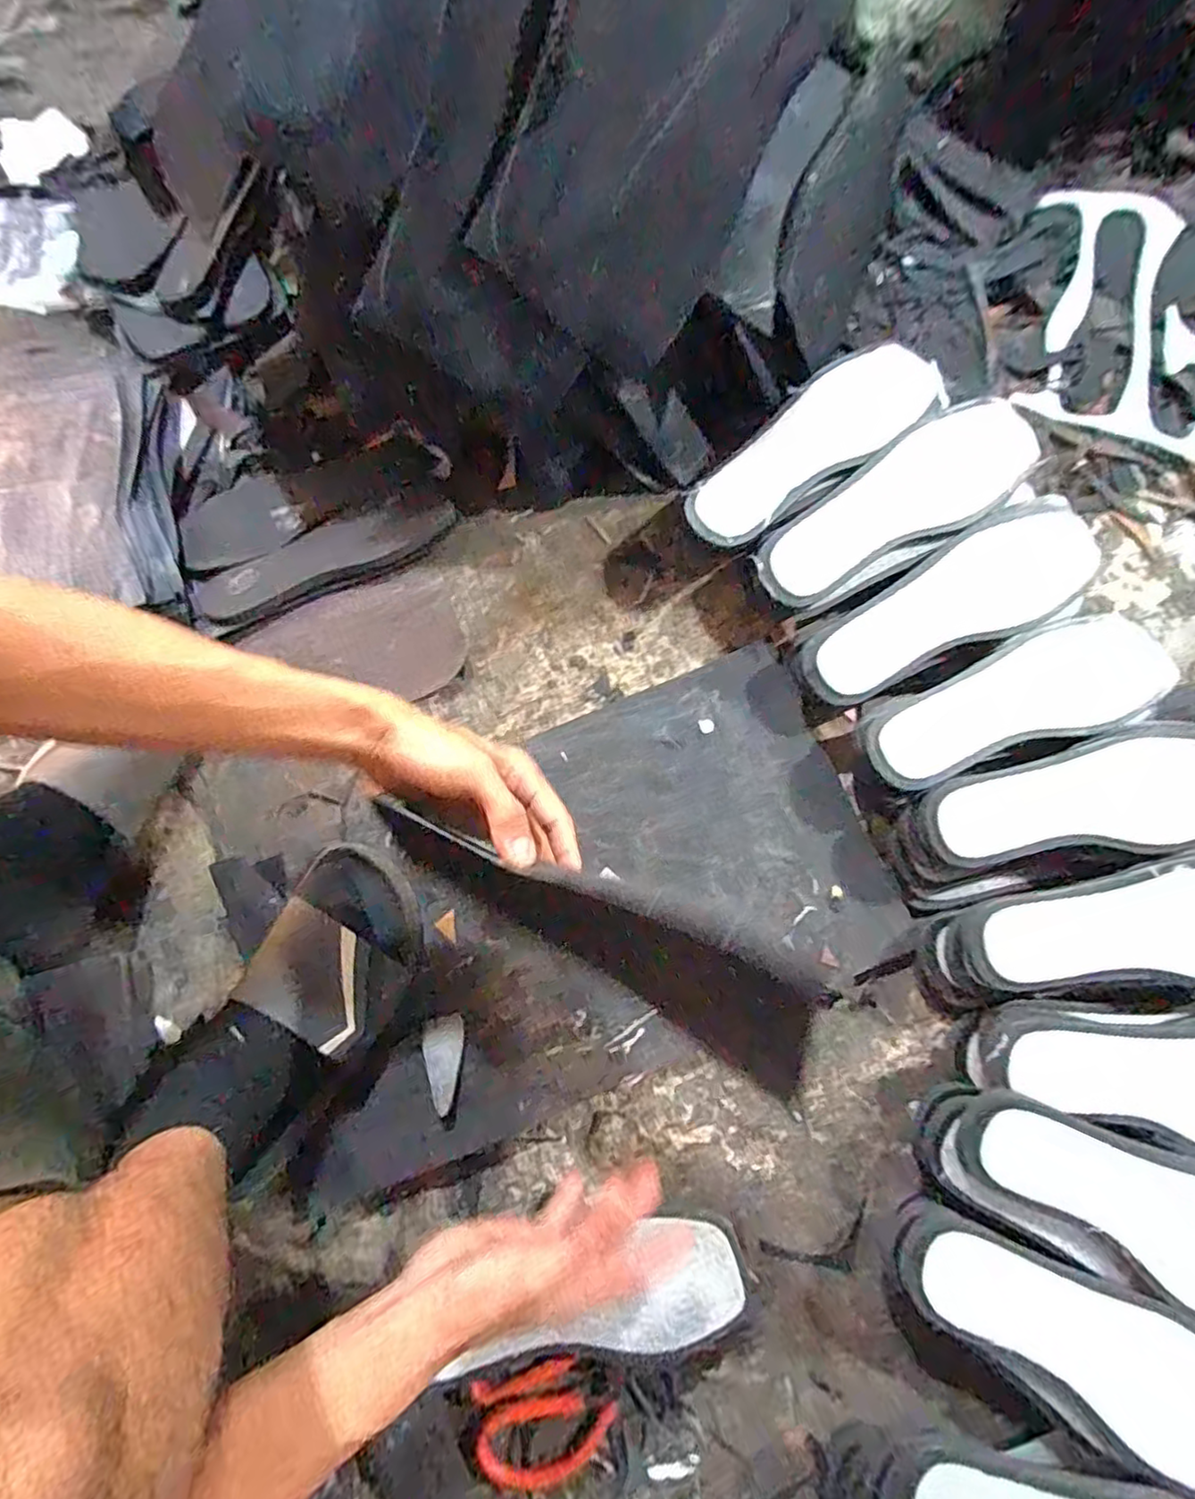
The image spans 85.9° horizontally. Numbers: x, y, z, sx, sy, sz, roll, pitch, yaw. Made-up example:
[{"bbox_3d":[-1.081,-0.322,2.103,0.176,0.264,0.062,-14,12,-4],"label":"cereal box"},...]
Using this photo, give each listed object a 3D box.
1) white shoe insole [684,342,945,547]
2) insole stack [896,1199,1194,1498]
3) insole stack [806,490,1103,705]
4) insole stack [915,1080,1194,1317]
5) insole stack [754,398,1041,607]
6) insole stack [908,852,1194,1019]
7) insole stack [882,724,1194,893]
[{"bbox_3d":[0.184,-0.266,0.550,0.245,0.028,0.085,-32,81,-8],"label":"white shoe insole"},{"bbox_3d":[0.337,0.419,0.455,0.226,0.072,0.100,20,78,3],"label":"insole stack"},{"bbox_3d":[0.294,-0.121,0.549,0.256,0.051,0.091,-26,82,-6],"label":"insole stack"},{"bbox_3d":[0.385,0.334,0.474,0.299,0.074,0.095,21,78,3],"label":"insole stack"},{"bbox_3d":[0.254,-0.206,0.558,0.261,0.065,0.090,-32,83,-7],"label":"insole stack"},{"bbox_3d":[0.401,0.147,0.506,0.271,0.072,0.102,-8,79,-3],"label":"insole stack"},{"bbox_3d":[0.375,0.048,0.525,0.255,0.070,0.093,-10,79,-4],"label":"insole stack"}]

